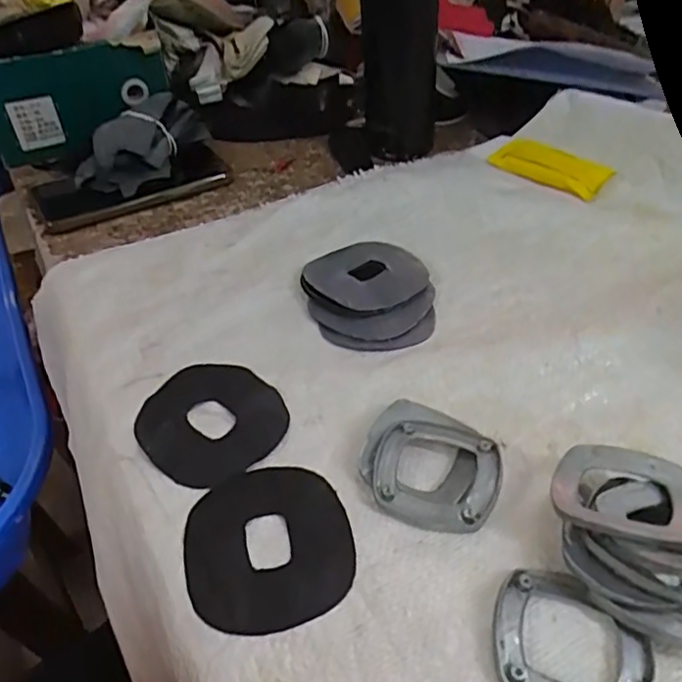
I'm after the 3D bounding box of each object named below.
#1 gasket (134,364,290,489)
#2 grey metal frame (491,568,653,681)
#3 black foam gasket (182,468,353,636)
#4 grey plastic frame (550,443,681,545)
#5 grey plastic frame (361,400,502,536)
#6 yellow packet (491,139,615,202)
[{"bbox_3d":[-0.073,0.045,0.348,0.080,0.006,0.077,-2,42,2],"label":"gasket"},{"bbox_3d":[0.094,0.123,0.253,0.061,0.008,0.057,11,44,15],"label":"grey metal frame"},{"bbox_3d":[-0.034,0.096,0.292,0.076,0.005,0.080,-14,43,-11],"label":"black foam gasket"},{"bbox_3d":[0.129,0.069,0.281,0.061,0.007,0.058,5,31,17],"label":"grey plastic frame"},{"bbox_3d":[0.047,0.063,0.316,0.068,0.013,0.065,16,46,21],"label":"grey plastic frame"},{"bbox_3d":[0.187,-0.156,0.548,0.056,0.006,0.103,-34,50,-29],"label":"yellow packet"}]

